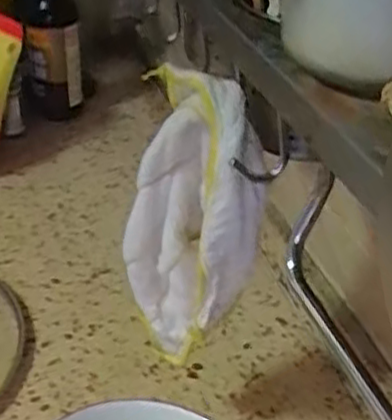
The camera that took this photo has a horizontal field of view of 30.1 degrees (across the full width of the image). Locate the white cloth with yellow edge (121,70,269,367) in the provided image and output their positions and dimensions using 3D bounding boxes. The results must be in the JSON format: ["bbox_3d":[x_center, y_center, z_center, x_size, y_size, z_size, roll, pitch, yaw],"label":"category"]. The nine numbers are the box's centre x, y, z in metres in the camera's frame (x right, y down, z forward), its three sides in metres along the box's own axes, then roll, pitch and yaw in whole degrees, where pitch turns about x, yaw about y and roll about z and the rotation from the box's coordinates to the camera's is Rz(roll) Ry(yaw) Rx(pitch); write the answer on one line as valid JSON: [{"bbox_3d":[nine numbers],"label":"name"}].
[{"bbox_3d":[0.003,0.010,0.455,0.081,0.181,0.045,24,41,29],"label":"white cloth with yellow edge"}]

